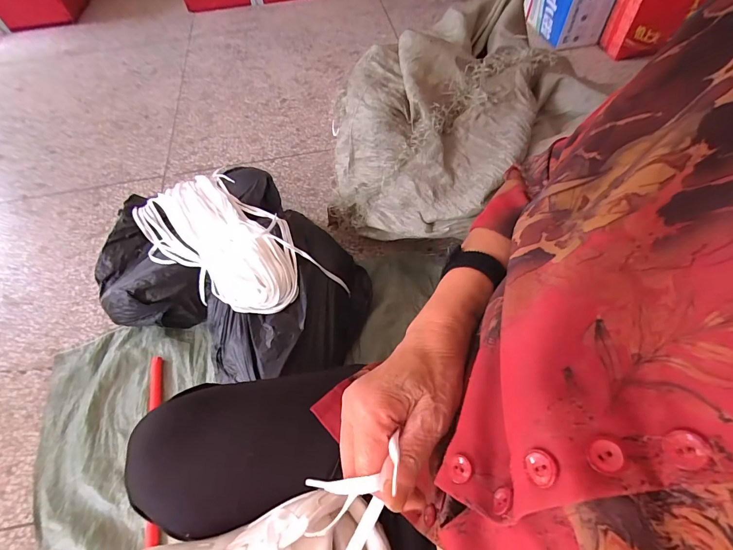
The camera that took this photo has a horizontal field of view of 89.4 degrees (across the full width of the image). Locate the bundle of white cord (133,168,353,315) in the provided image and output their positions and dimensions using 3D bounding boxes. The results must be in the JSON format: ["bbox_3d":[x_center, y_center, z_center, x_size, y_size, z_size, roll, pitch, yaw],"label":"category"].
[{"bbox_3d":[-0.319,-0.085,0.817,0.500,0.105,0.245,38,67,23],"label":"bundle of white cord"}]

